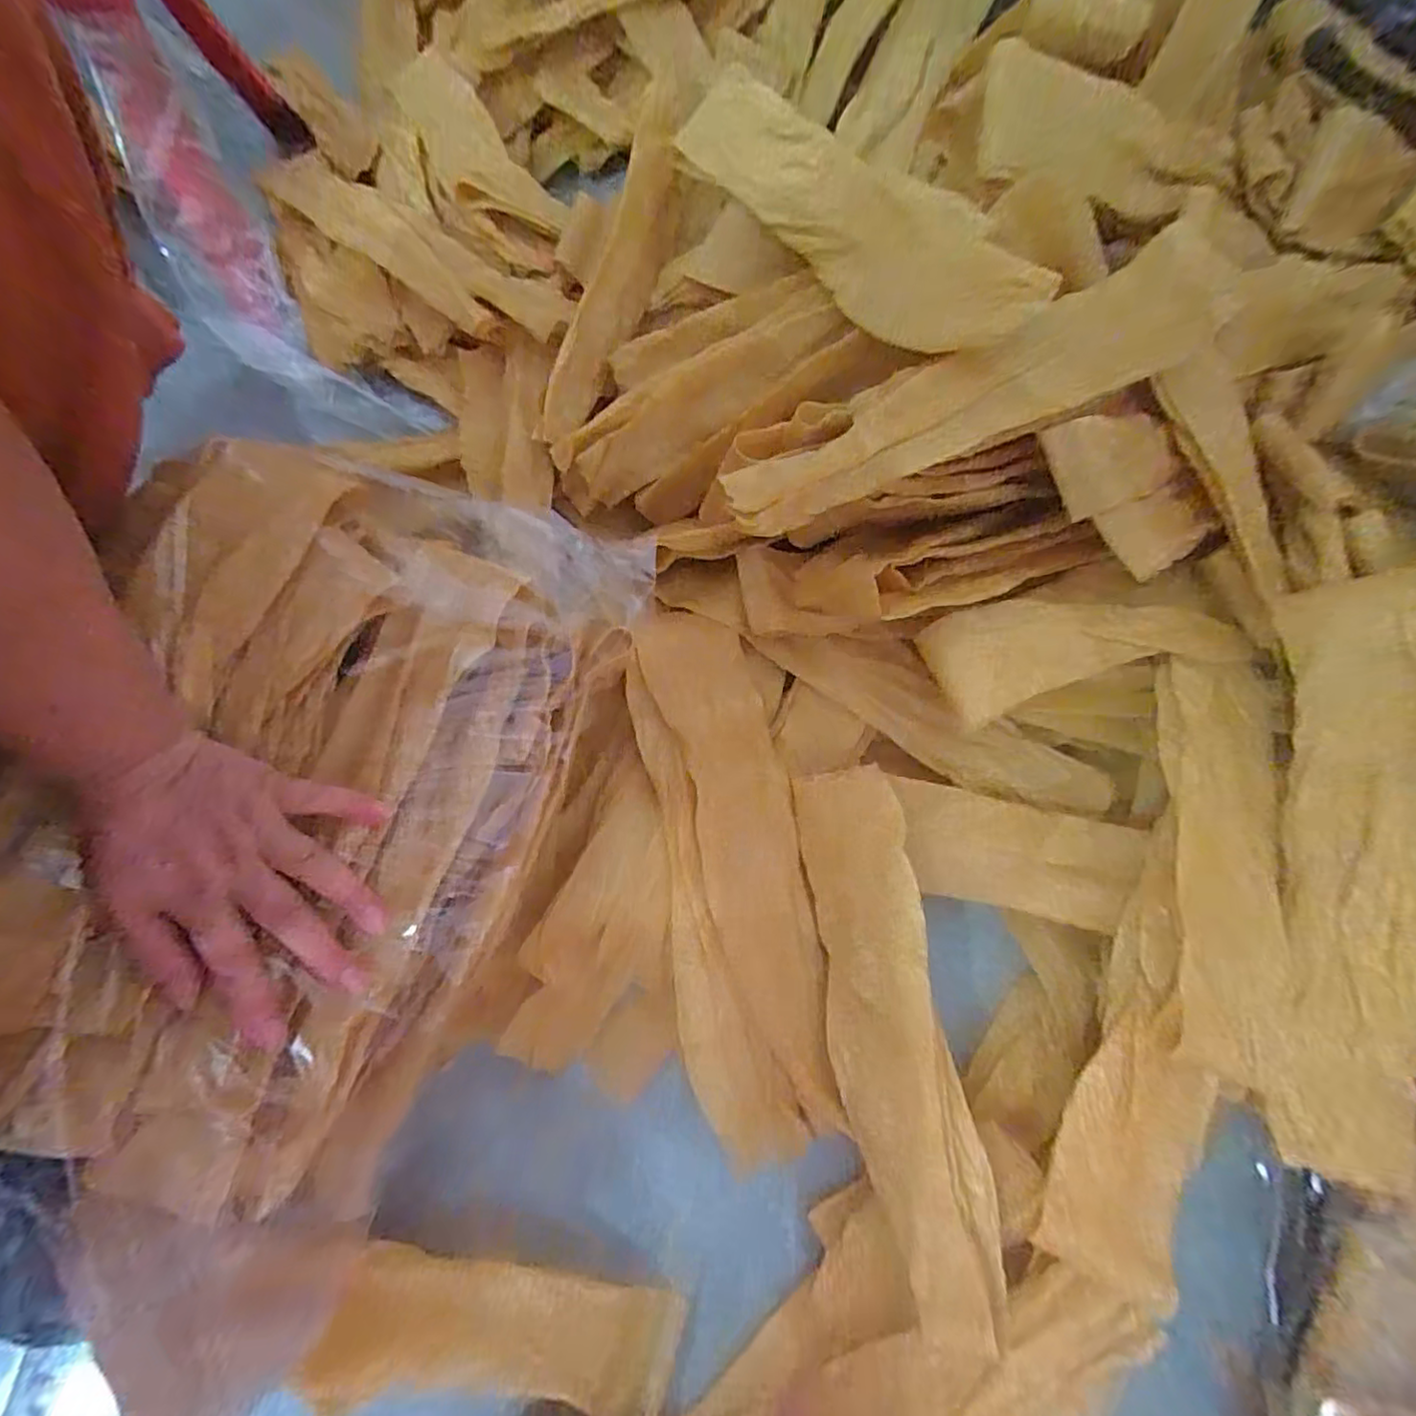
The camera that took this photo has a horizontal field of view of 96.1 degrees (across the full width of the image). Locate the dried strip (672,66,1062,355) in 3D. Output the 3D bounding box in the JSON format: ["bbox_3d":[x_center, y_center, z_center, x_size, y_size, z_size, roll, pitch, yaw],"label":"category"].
[{"bbox_3d":[0.088,-0.379,0.471,0.088,0.026,0.360,-41,66,17],"label":"dried strip"}]

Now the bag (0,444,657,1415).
[{"bbox_3d":[-0.244,0.060,0.347,0.285,0.071,0.445,20,72,4],"label":"bag"}]

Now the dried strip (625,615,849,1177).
[{"bbox_3d":[0.017,0.109,0.434,0.111,0.073,0.361,-10,72,-5],"label":"dried strip"}]

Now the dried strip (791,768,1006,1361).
[{"bbox_3d":[0.120,0.205,0.417,0.068,0.031,0.330,-7,72,-5],"label":"dried strip"}]

